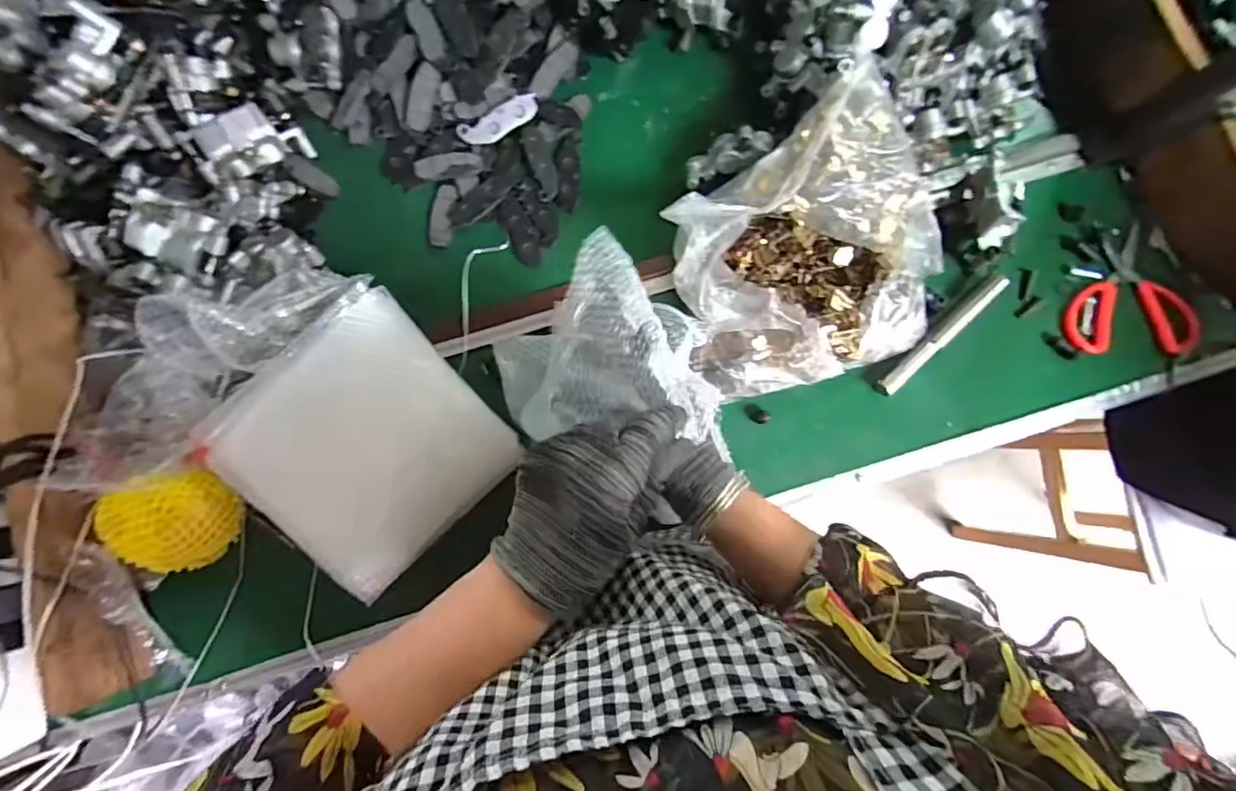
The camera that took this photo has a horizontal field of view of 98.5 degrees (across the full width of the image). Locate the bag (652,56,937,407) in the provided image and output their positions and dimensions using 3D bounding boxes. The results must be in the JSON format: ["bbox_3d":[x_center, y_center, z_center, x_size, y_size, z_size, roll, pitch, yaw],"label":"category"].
[{"bbox_3d":[0.170,-0.149,0.531,0.239,0.110,0.265,-15,82,-5],"label":"bag"}]

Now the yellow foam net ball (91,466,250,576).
[{"bbox_3d":[-0.424,0.121,0.507,0.102,0.074,0.092,-8,82,-4],"label":"yellow foam net ball"}]

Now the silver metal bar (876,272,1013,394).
[{"bbox_3d":[0.355,-0.070,0.580,0.188,0.011,0.020,-41,85,-8],"label":"silver metal bar"}]

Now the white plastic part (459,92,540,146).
[{"bbox_3d":[-0.133,-0.312,0.608,0.097,0.009,0.031,-28,102,-7],"label":"white plastic part"}]

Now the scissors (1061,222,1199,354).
[{"bbox_3d":[0.570,-0.119,0.592,0.138,0.017,0.149,2,81,-2],"label":"scissors"}]

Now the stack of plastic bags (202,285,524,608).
[{"bbox_3d":[-0.237,0.048,0.509,0.216,0.027,0.218,-44,100,-9],"label":"stack of plastic bags"}]

